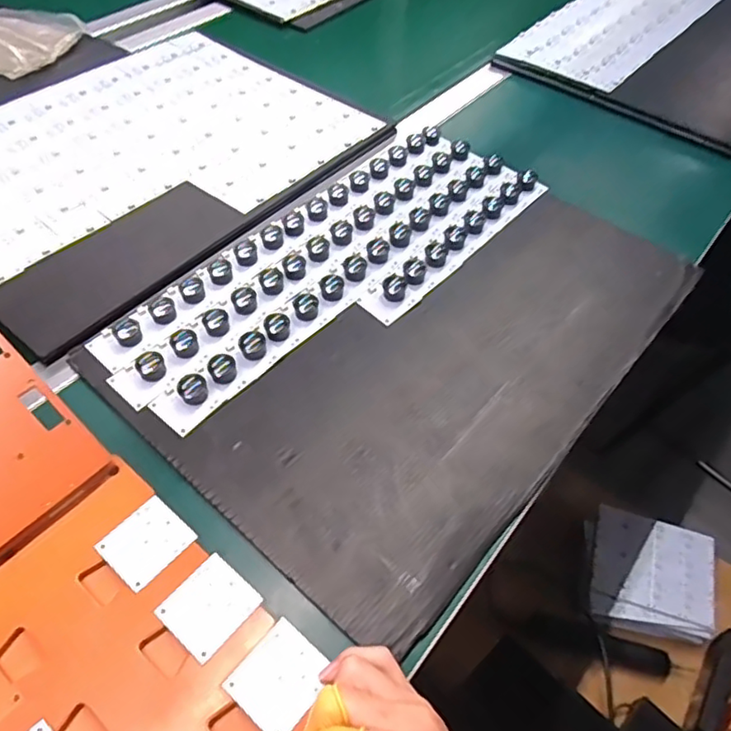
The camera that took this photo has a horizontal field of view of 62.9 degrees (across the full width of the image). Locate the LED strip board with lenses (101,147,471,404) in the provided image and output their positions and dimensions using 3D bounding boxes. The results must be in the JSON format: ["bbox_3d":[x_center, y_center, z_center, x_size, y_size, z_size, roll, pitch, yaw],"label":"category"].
[{"bbox_3d":[-0.042,-0.116,0.585,0.048,0.013,0.461,36,60,23],"label":"LED strip board with lenses"}]

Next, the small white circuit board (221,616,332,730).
[{"bbox_3d":[-0.047,0.173,0.332,0.043,0.004,0.048,34,59,22],"label":"small white circuit board"}]

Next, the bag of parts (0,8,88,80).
[{"bbox_3d":[-0.489,-0.450,0.813,0.163,0.030,0.176,17,54,11],"label":"bag of parts"}]

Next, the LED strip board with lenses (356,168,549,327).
[{"bbox_3d":[0.094,-0.131,0.603,0.047,0.016,0.264,38,61,24],"label":"LED strip board with lenses"}]

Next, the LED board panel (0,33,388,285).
[{"bbox_3d":[-0.266,-0.249,0.680,0.342,0.016,0.469,37,60,24],"label":"LED board panel"}]

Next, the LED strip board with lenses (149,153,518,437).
[{"bbox_3d":[-0.002,-0.094,0.569,0.044,0.015,0.459,37,60,23],"label":"LED strip board with lenses"}]

